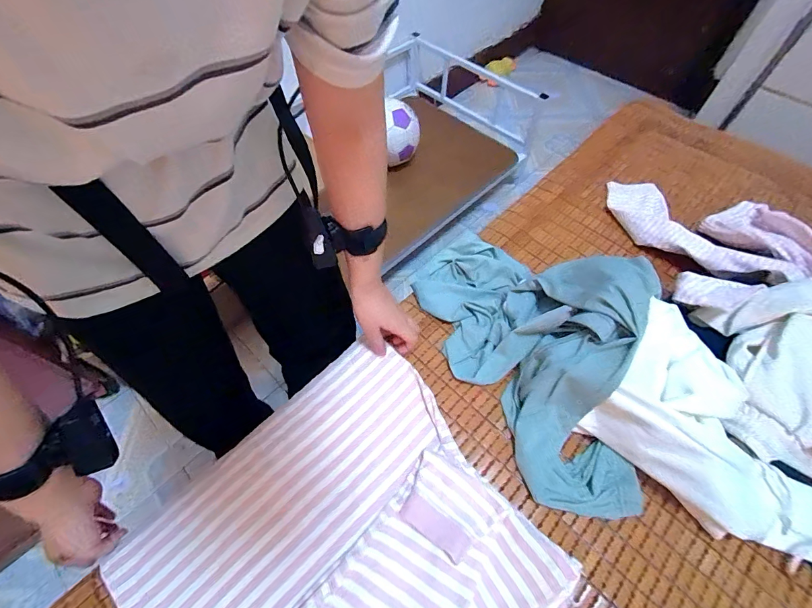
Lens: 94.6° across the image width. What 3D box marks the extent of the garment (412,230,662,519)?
[{"bbox_3d":[0.202,0.037,0.510,0.259,0.143,0.428,-24,61,-15],"label":"garment"}]

